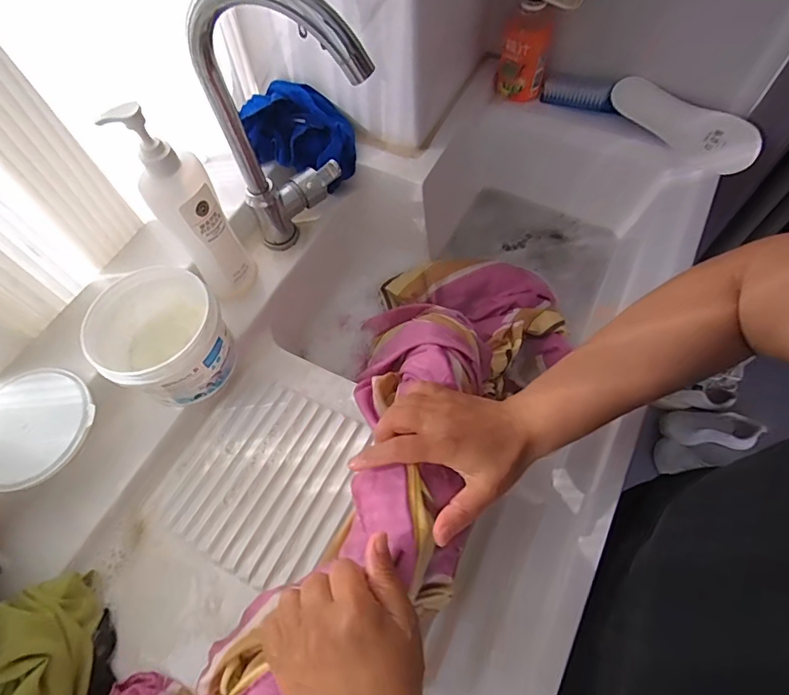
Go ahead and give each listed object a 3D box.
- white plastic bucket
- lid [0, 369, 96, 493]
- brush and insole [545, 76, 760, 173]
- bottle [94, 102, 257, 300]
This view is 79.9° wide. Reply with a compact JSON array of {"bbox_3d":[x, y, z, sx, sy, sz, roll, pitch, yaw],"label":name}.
[{"bbox_3d":[-0.241,-0.002,0.514,0.120,0.107,0.117,-1,63,2],"label":"white plastic bucket"},{"bbox_3d":[-0.377,0.080,0.478,0.131,0.016,0.122,12,64,9],"label":"lid"},{"bbox_3d":[0.344,-0.318,0.648,0.296,0.039,0.082,26,67,15],"label":"brush and insole"},{"bbox_3d":[-0.214,-0.145,0.498,0.066,0.231,0.071,-28,65,-11],"label":"bottle"}]

